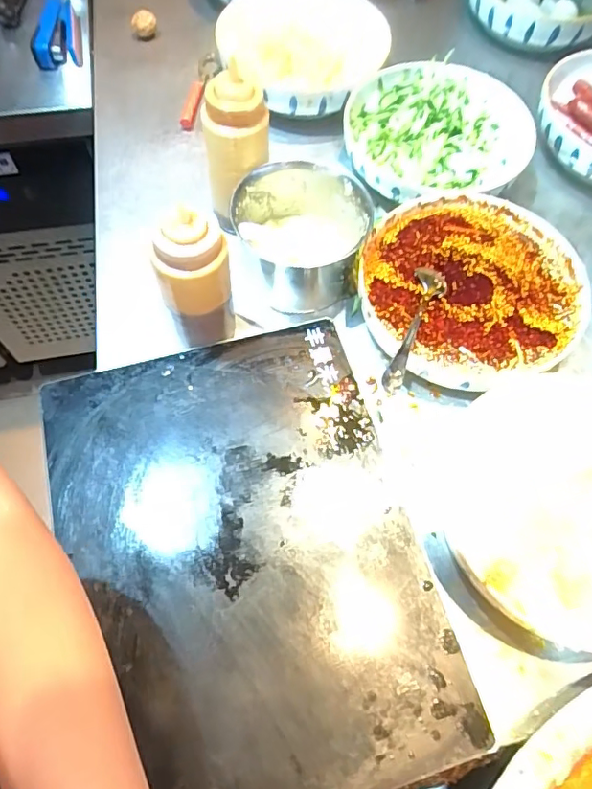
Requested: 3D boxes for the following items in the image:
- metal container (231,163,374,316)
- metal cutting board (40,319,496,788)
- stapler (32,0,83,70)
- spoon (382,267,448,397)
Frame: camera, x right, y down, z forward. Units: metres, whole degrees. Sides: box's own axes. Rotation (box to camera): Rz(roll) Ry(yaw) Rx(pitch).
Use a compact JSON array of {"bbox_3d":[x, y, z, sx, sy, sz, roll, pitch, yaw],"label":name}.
[{"bbox_3d":[0.010,-0.169,0.577,0.135,0.095,0.125,2,63,-4],"label":"metal container"},{"bbox_3d":[-0.045,0.127,0.458,0.284,0.021,0.390,-16,66,-7],"label":"metal cutting board"},{"bbox_3d":[-0.331,-0.507,0.743,0.063,0.051,0.089,-3,63,-7],"label":"stapler"},{"bbox_3d":[0.113,-0.067,0.514,0.034,0.013,0.171,20,54,10],"label":"spoon"}]

